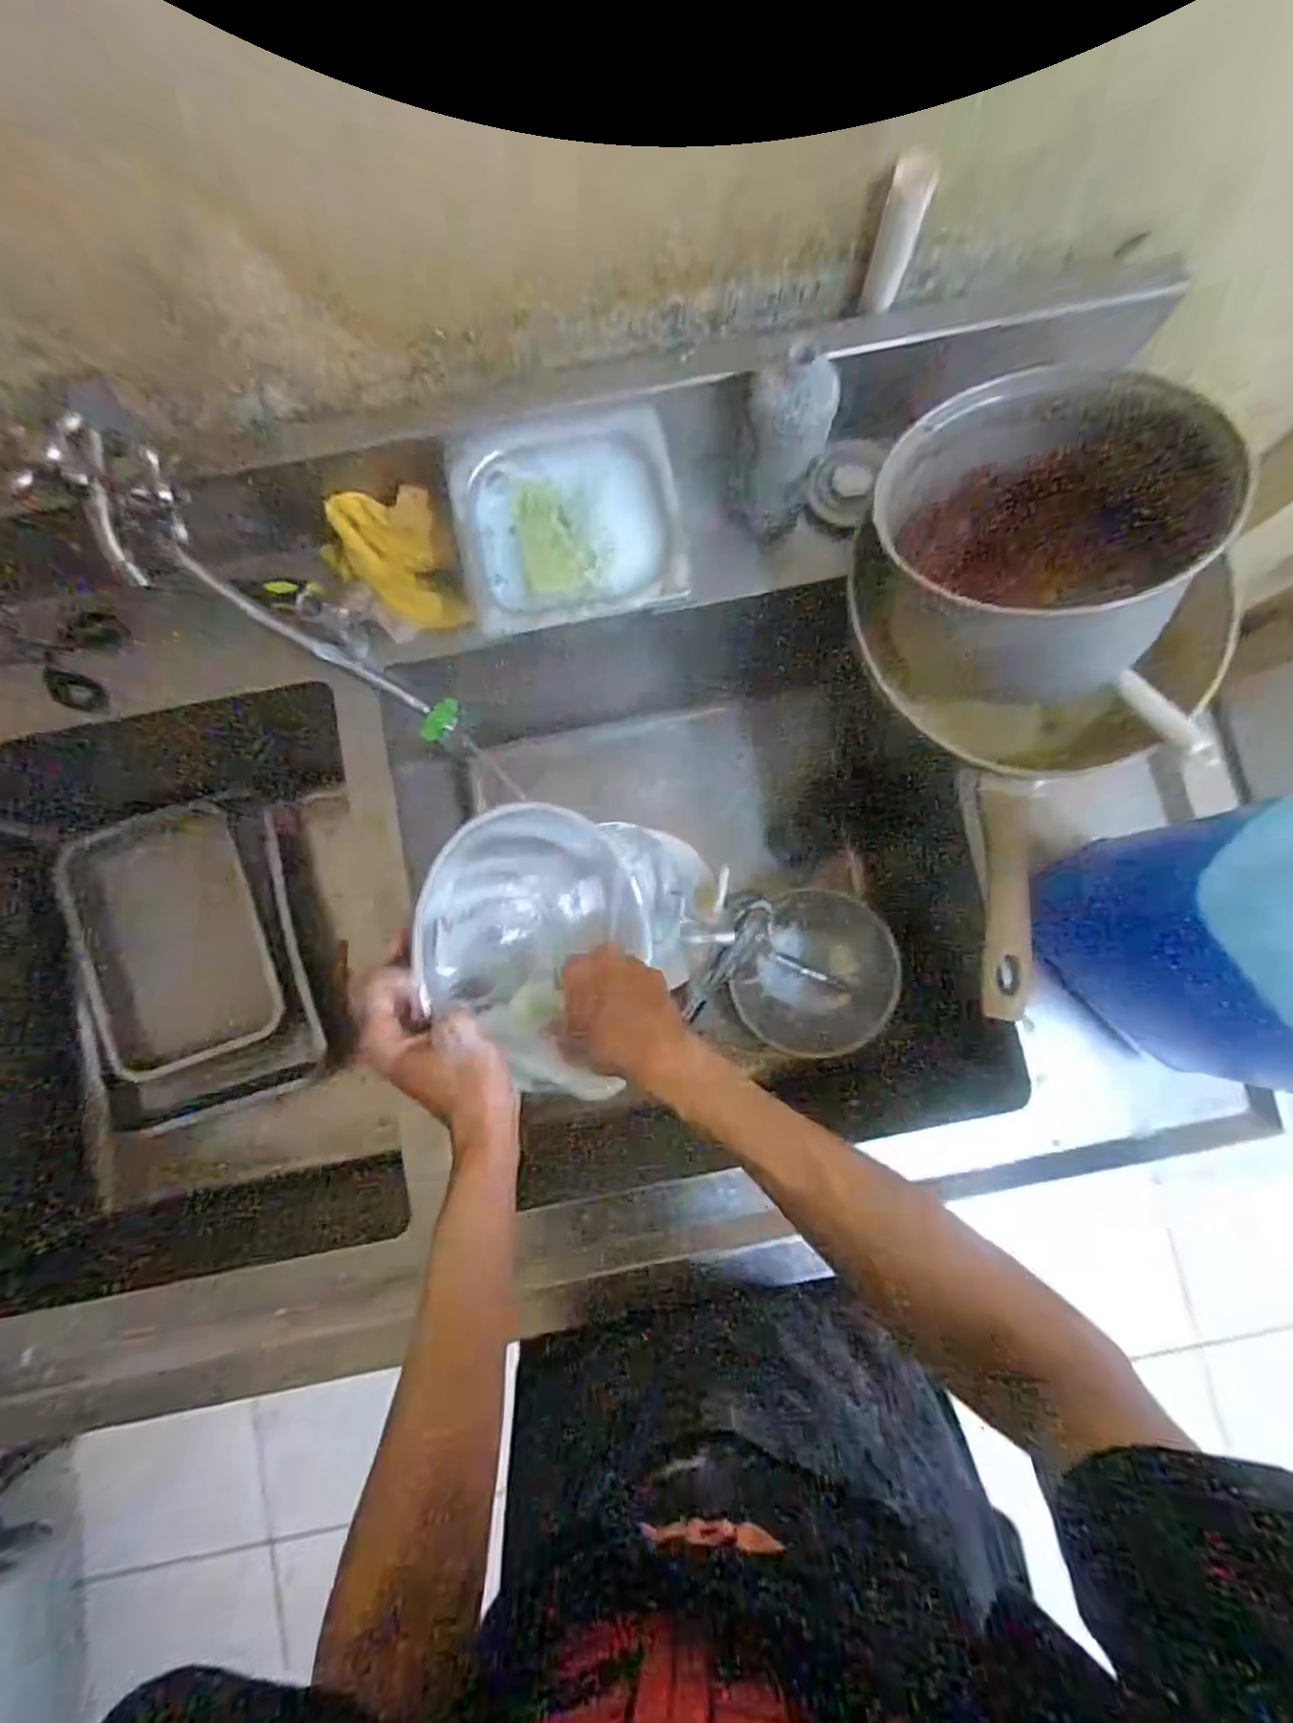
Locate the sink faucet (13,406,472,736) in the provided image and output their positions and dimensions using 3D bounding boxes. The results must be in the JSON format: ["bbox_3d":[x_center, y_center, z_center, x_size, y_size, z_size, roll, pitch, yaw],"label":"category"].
[{"bbox_3d":[-0.303,-0.201,0.573,0.083,0.332,0.078,27,83,45],"label":"sink faucet"}]

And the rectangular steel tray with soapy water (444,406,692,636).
[{"bbox_3d":[-0.063,-0.278,0.563,0.173,0.033,0.181,-10,84,0],"label":"rectangular steel tray with soapy water"}]

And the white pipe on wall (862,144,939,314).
[{"bbox_3d":[0.182,-0.455,0.504,0.029,0.093,0.028,15,84,2],"label":"white pipe on wall"}]

